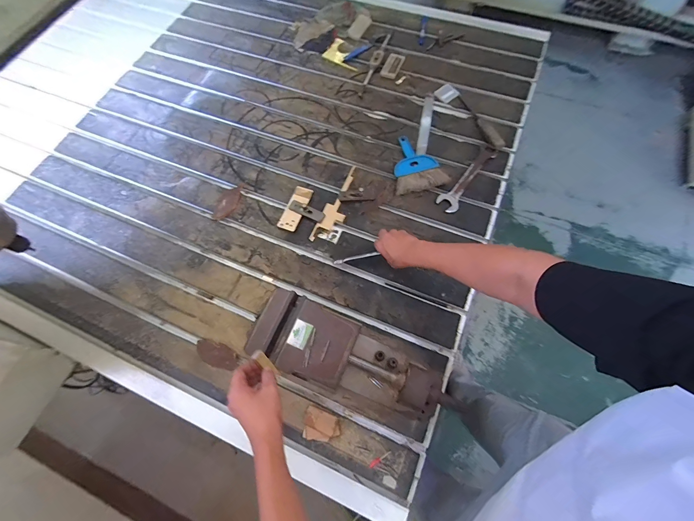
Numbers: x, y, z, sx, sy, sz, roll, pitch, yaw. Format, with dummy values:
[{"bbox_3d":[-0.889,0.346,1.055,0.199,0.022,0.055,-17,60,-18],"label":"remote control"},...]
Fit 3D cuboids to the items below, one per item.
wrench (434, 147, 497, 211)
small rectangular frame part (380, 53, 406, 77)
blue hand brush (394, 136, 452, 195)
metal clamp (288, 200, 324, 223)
[{"bbox_3d":[0.335,-0.225,0.809,0.055,0.010,0.239,39,75,16],"label":"wrench"},{"bbox_3d":[0.152,-0.645,0.980,0.055,0.006,0.117,23,72,11],"label":"small rectangular frame part"},{"bbox_3d":[0.196,-0.277,0.831,0.138,0.021,0.179,-8,69,-1],"label":"blue hand brush"},{"bbox_3d":[-0.107,-0.131,0.789,0.098,0.017,0.031,25,72,12],"label":"metal clamp"}]

